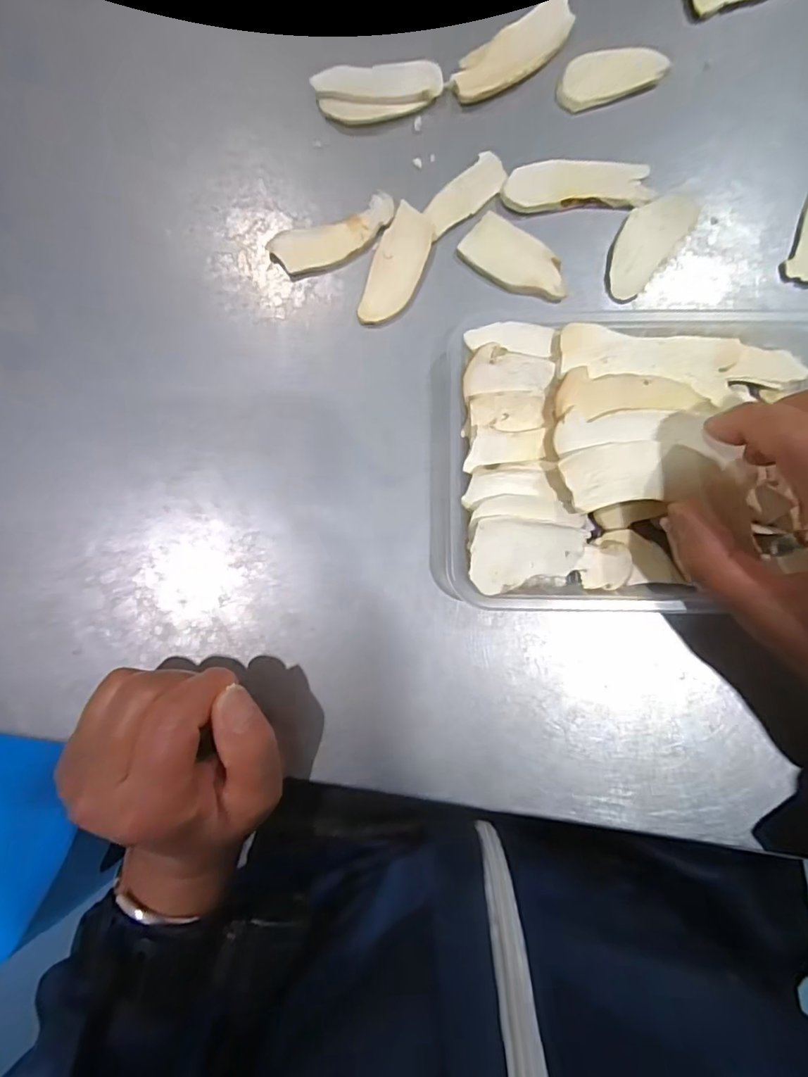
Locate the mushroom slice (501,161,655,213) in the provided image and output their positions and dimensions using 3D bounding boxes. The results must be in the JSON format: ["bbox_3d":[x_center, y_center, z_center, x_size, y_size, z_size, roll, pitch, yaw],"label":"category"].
[{"bbox_3d":[0.085,-0.174,0.258,0.070,0.004,0.021,1,87,2],"label":"mushroom slice"}]

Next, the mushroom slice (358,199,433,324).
[{"bbox_3d":[-0.004,-0.134,0.259,0.024,0.004,0.058,20,88,3],"label":"mushroom slice"}]

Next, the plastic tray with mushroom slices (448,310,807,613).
[{"bbox_3d":[0.109,-0.037,0.237,0.173,0.030,0.137,0,87,2],"label":"plastic tray with mushroom slices"}]

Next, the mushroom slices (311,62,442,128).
[{"bbox_3d":[-0.013,-0.226,0.265,0.062,0.006,0.026,-7,87,1],"label":"mushroom slices"}]

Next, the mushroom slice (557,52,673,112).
[{"bbox_3d":[0.104,-0.231,0.261,0.053,0.006,0.023,-15,87,1],"label":"mushroom slice"}]

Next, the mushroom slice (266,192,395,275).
[{"bbox_3d":[-0.035,-0.151,0.262,0.063,0.005,0.023,-20,87,1],"label":"mushroom slice"}]

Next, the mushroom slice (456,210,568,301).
[{"bbox_3d":[0.055,-0.136,0.256,0.054,0.004,0.027,39,89,3],"label":"mushroom slice"}]

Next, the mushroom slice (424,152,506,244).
[{"bbox_3d":[0.030,-0.170,0.259,0.048,0.004,0.018,-43,87,-1],"label":"mushroom slice"}]

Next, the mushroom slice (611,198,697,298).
[{"bbox_3d":[0.119,-0.146,0.257,0.025,0.004,0.058,39,89,3],"label":"mushroom slice"}]

